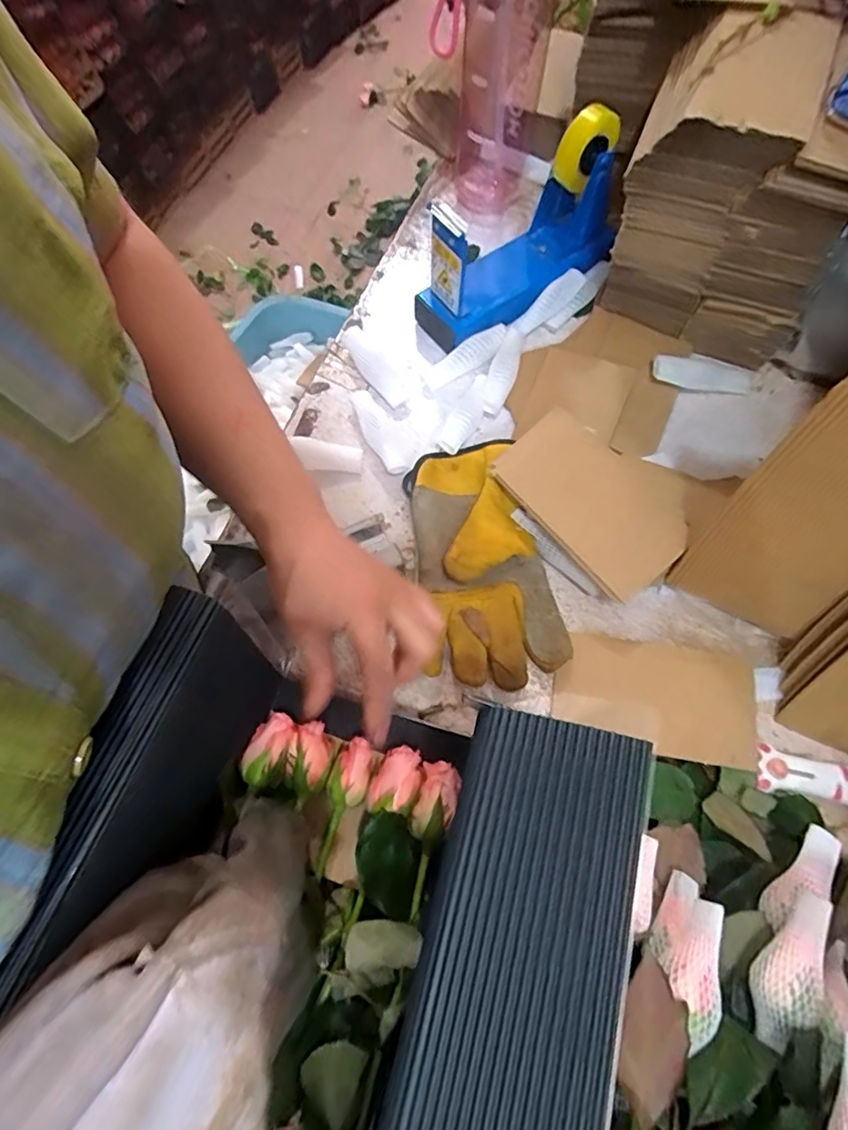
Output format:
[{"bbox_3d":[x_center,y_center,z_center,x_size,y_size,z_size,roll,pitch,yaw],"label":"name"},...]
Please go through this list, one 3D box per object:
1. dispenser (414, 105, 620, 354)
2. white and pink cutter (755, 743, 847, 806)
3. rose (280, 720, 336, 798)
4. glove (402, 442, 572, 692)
[{"bbox_3d":[0.080,-0.295,0.478,0.192,0.128,0.085,-37,73,-11],"label":"dispenser"},{"bbox_3d":[0.277,0.146,0.370,0.104,0.010,0.027,9,70,5],"label":"white and pink cutter"},{"bbox_3d":[-0.073,0.122,0.349,0.026,0.027,0.042,15,70,7],"label":"rose"},{"bbox_3d":[0.045,-0.008,0.424,0.101,0.025,0.194,-7,69,-1],"label":"glove"}]

